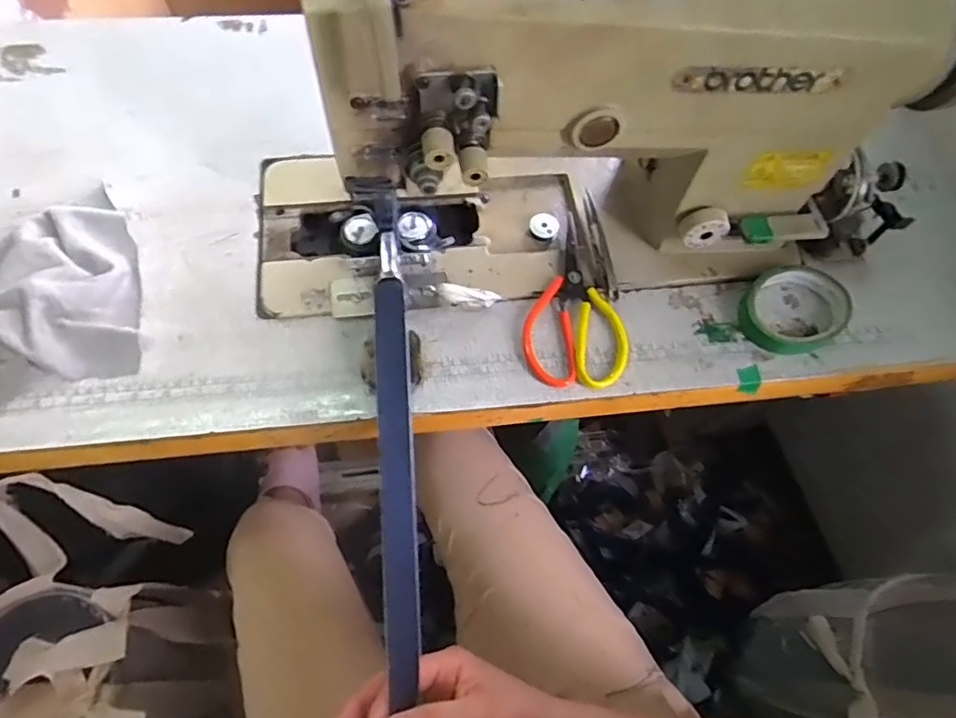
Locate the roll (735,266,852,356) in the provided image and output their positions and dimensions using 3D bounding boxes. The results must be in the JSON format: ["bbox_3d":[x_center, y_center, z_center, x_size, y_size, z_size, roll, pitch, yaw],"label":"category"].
[{"bbox_3d":[0.291,-0.048,0.535,0.098,0.026,0.081,-13,66,-10],"label":"roll"}]

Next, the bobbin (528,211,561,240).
[{"bbox_3d":[0.064,-0.131,0.567,0.027,0.008,0.033,-14,67,-10],"label":"bobbin"}]

